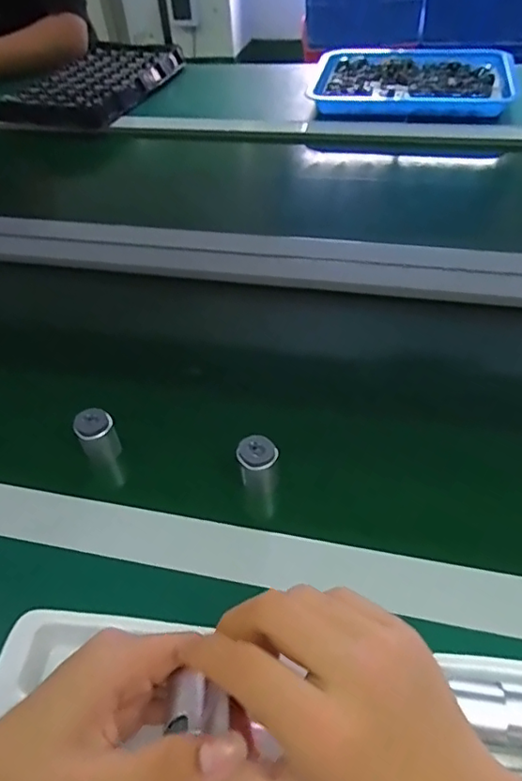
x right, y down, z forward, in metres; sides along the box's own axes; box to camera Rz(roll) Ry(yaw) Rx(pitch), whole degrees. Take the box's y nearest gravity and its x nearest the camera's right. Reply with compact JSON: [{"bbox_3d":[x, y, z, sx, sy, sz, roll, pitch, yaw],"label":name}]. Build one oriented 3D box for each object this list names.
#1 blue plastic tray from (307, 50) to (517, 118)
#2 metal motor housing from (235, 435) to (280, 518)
[{"bbox_3d":[0.254,-0.524,0.944,0.329,0.047,0.247,5,48,7],"label":"blue plastic tray"},{"bbox_3d":[-0.002,0.069,0.433,0.029,0.072,0.024,-6,48,-2],"label":"metal motor housing"}]

